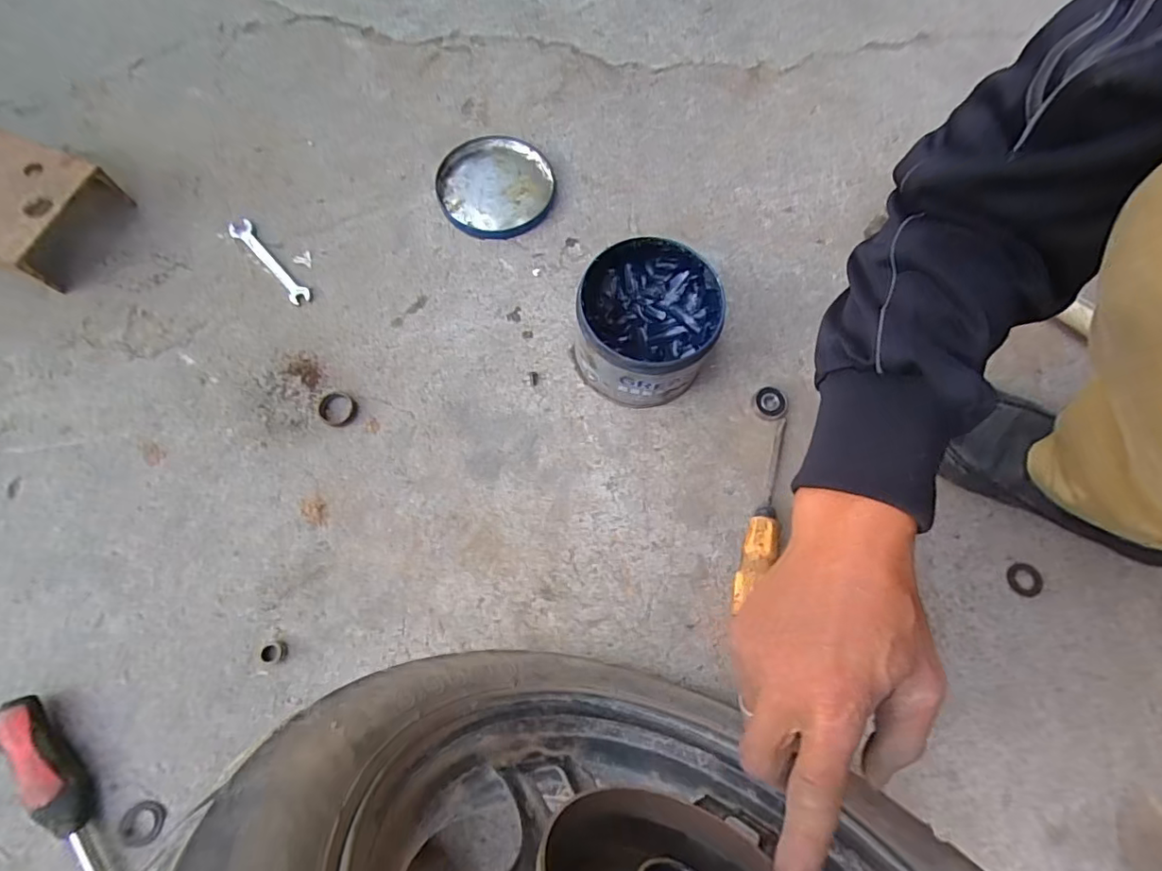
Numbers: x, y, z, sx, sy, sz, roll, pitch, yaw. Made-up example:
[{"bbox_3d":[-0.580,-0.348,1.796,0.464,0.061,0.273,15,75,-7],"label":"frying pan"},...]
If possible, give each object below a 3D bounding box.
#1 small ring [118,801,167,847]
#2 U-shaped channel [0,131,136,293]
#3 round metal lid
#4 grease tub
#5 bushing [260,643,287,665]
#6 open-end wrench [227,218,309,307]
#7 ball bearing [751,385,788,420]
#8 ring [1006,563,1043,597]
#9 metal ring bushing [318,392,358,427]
[{"bbox_3d":[-0.319,0.282,0.389,0.034,0.004,0.027,-35,76,-12],"label":"small ring"},{"bbox_3d":[-0.536,-0.217,0.518,0.127,0.056,0.123,22,73,5],"label":"U-shaped channel"},{"bbox_3d":[-0.091,-0.267,0.576,0.121,0.008,0.127,1,72,-2],"label":"round metal lid"},{"bbox_3d":[0.057,-0.098,0.484,0.114,0.088,0.121,1,72,-2],"label":"grease tub"},{"bbox_3d":[-0.244,0.173,0.425,0.017,0.008,0.016,1,72,-2],"label":"bushing"},{"bbox_3d":[-0.312,-0.175,0.537,0.021,0.009,0.120,-42,78,-14],"label":"open-end wrench"},{"bbox_3d":[0.179,-0.031,0.505,0.032,0.011,0.033,1,72,-2],"label":"ball bearing"},{"bbox_3d":[0.388,0.126,0.467,0.032,0.004,0.028,-8,72,-5],"label":"ring"},{"bbox_3d":[-0.222,-0.024,0.488,0.034,0.005,0.033,1,72,-2],"label":"metal ring bushing"}]

